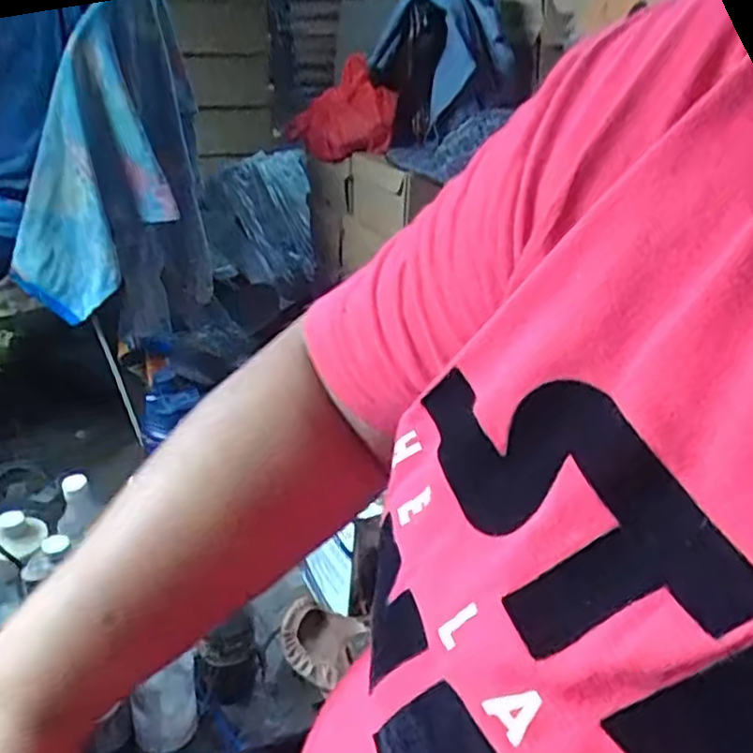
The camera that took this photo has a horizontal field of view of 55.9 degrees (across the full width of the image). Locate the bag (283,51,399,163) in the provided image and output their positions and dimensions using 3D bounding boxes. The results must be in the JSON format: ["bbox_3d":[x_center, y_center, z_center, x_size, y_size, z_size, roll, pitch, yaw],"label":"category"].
[{"bbox_3d":[-0.057,-0.432,1.157,0.155,0.148,0.148,-5,32,-15],"label":"bag"}]

